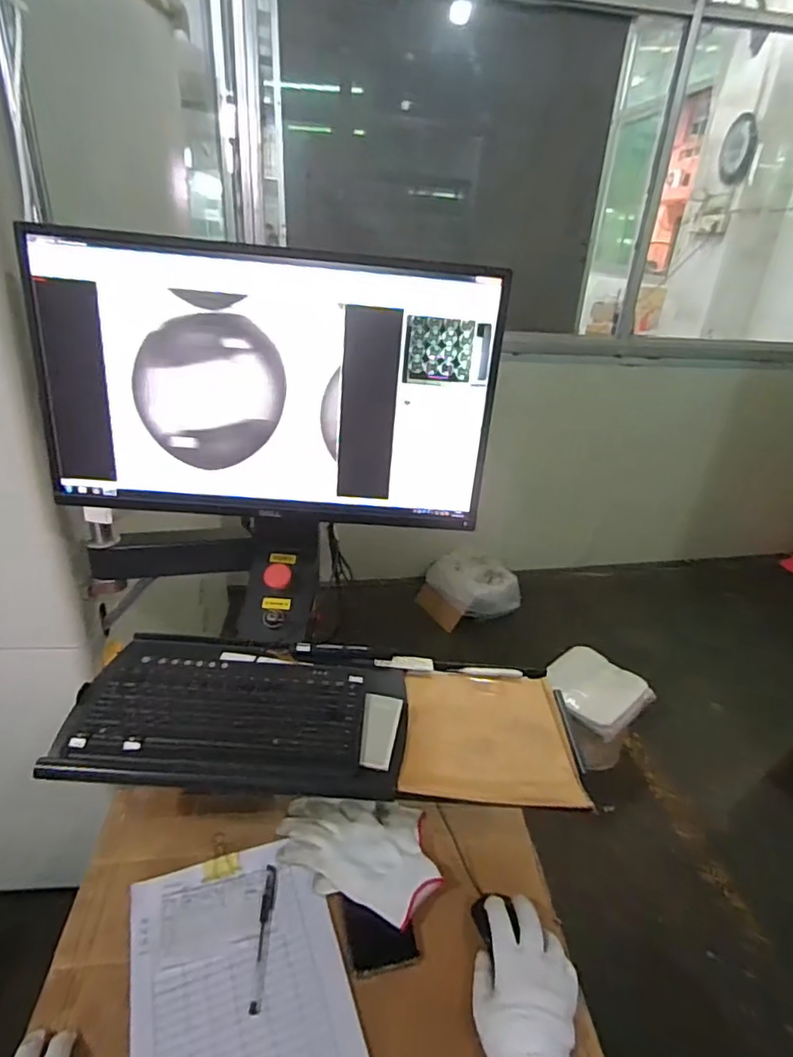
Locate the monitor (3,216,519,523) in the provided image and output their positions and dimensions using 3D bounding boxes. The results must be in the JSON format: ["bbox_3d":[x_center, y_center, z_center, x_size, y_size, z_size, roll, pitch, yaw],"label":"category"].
[{"bbox_3d":[-0.156,-0.162,0.708,0.548,0.324,0.058,3,28,-3],"label":"monitor"}]

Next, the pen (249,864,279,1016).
[{"bbox_3d":[-0.149,0.455,0.638,0.016,0.009,0.146,2,28,-3],"label":"pen"}]

